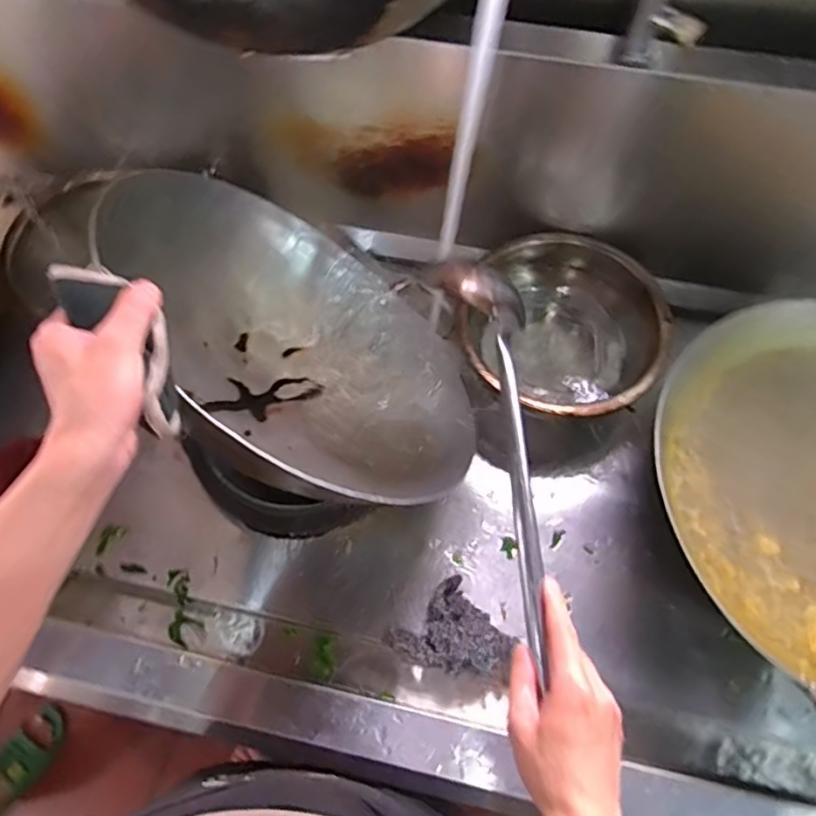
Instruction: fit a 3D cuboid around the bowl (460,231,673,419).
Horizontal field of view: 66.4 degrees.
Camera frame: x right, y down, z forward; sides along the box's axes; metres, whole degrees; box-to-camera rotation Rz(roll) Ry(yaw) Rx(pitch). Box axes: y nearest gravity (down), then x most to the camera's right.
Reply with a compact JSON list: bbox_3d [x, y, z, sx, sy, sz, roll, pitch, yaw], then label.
[{"bbox_3d":[0.226,-0.105,0.910,0.270,0.149,0.262,0,63,0],"label":"bowl"}]

